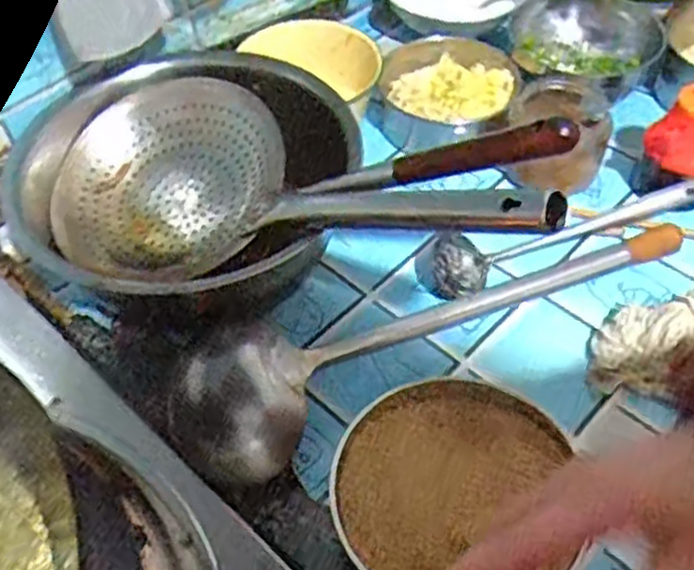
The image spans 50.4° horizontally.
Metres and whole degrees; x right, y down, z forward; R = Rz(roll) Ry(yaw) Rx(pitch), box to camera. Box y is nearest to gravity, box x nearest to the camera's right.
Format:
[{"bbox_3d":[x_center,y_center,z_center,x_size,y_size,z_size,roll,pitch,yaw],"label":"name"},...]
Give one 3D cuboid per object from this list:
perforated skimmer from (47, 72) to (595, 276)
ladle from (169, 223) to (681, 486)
[{"bbox_3d":[-0.047,-0.077,0.531,0.426,0.109,0.169,8,48,38],"label":"perforated skimmer"},{"bbox_3d":[0.070,0.010,0.578,0.433,0.069,0.100,-26,55,-18],"label":"ladle"}]

